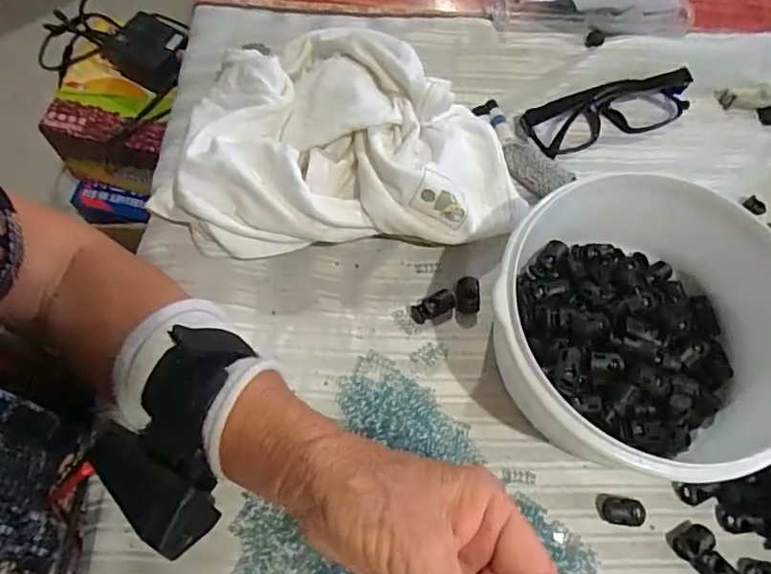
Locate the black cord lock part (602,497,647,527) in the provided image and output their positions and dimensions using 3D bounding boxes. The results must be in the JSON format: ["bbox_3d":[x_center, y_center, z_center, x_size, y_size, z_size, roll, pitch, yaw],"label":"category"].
[{"bbox_3d":[0.132,0.123,0.303,0.025,0.009,0.014,7,64,0],"label":"black cord lock part"}]

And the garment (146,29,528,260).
[{"bbox_3d":[-0.026,-0.100,0.367,0.220,0.060,0.162,0,64,-4],"label":"garment"}]

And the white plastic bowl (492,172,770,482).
[{"bbox_3d":[0.135,0.025,0.310,0.142,0.077,0.153,1,64,-3],"label":"white plastic bowl"}]

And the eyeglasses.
[{"bbox_3d":[0.168,-0.132,0.404,0.130,0.024,0.037,-20,67,-12],"label":"eyeglasses"}]

